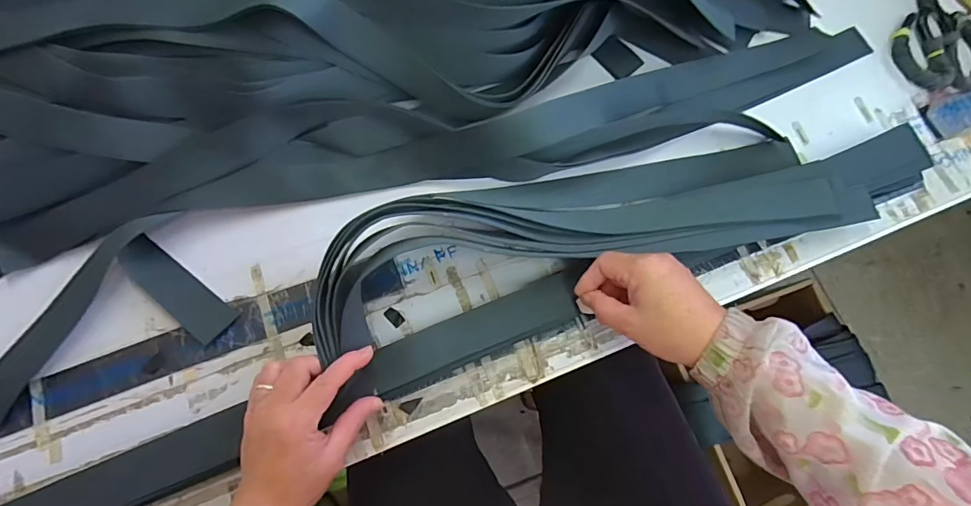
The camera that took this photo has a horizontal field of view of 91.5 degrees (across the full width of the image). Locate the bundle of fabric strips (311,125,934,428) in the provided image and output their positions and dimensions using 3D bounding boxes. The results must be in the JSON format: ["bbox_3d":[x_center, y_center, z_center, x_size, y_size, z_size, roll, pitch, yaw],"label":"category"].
[{"bbox_3d":[0.146,-0.025,0.453,0.601,0.073,0.159,-15,76,-8],"label":"bundle of fabric strips"}]

